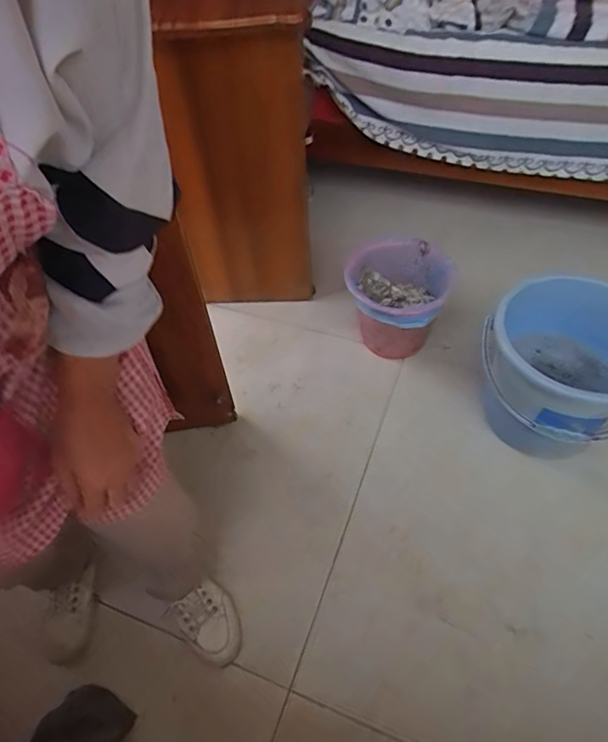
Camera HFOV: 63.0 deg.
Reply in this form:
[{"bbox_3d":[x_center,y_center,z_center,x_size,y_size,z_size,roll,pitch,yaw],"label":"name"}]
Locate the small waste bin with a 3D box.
[{"bbox_3d":[0.227,-0.167,1.258,0.226,0.250,0.242,-2,52,3],"label":"small waste bin"}]

